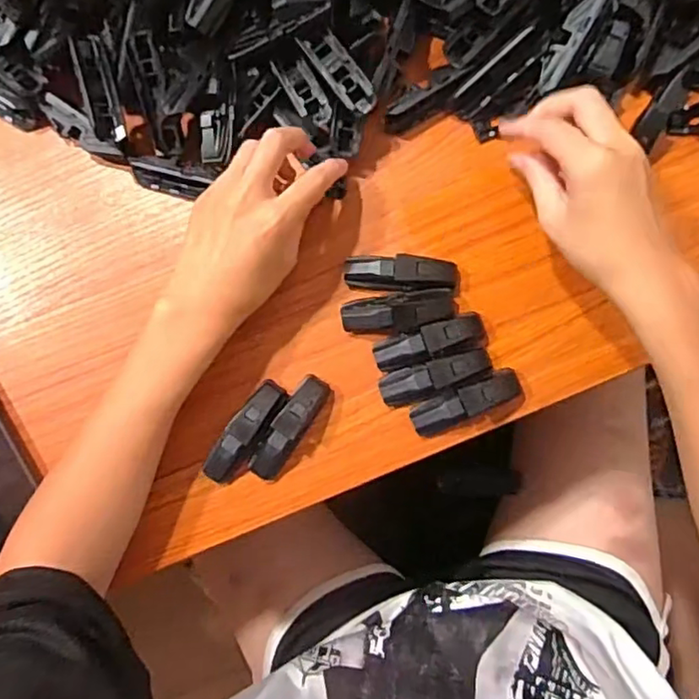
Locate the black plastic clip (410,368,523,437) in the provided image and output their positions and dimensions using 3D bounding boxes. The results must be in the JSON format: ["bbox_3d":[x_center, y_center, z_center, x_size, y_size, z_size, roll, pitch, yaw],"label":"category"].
[{"bbox_3d":[0.076,0.034,0.390,0.074,0.027,0.020,-23,84,0],"label":"black plastic clip"}]

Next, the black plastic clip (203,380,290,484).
[{"bbox_3d":[-0.066,0.054,0.393,0.021,0.023,0.073,35,87,5],"label":"black plastic clip"}]

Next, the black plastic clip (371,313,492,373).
[{"bbox_3d":[0.053,-0.004,0.393,0.074,0.025,0.022,-19,84,0],"label":"black plastic clip"}]

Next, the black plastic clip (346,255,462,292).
[{"bbox_3d":[0.035,-0.049,0.397,0.075,0.023,0.020,2,85,2],"label":"black plastic clip"}]

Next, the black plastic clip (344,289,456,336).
[{"bbox_3d":[0.033,-0.023,0.397,0.074,0.026,0.027,-3,85,2],"label":"black plastic clip"}]

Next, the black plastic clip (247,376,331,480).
[{"bbox_3d":[-0.039,0.051,0.394,0.021,0.024,0.073,34,87,5],"label":"black plastic clip"}]

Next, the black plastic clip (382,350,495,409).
[{"bbox_3d":[0.056,0.018,0.392,0.072,0.023,0.021,-17,84,0],"label":"black plastic clip"}]

